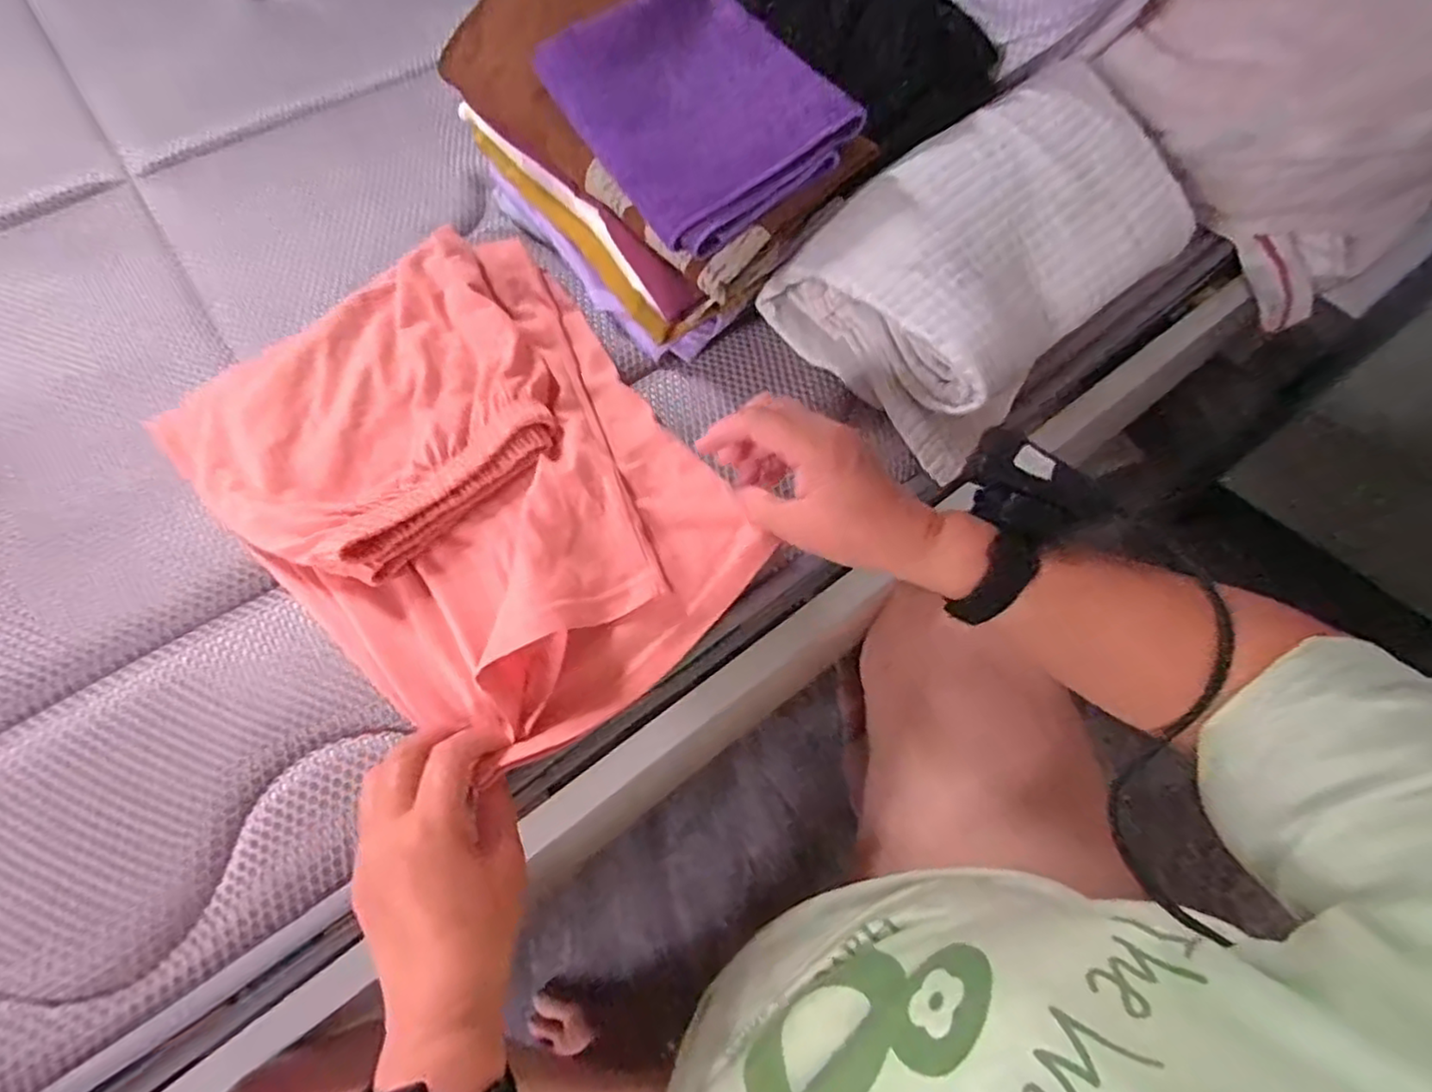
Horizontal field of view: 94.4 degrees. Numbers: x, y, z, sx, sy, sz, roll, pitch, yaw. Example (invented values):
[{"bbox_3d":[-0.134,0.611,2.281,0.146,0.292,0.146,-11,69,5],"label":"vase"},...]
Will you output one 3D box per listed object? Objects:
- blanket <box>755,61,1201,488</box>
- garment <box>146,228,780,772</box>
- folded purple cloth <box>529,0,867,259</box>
[{"bbox_3d":[0.191,-0.205,0.469,0.244,0.113,0.166,-38,69,-18],"label":"blanket"},{"bbox_3d":[-0.148,-0.046,0.426,0.334,0.054,0.255,40,69,18],"label":"garment"},{"bbox_3d":[-0.013,-0.274,0.408,0.134,0.017,0.165,-36,82,-3],"label":"folded purple cloth"}]

